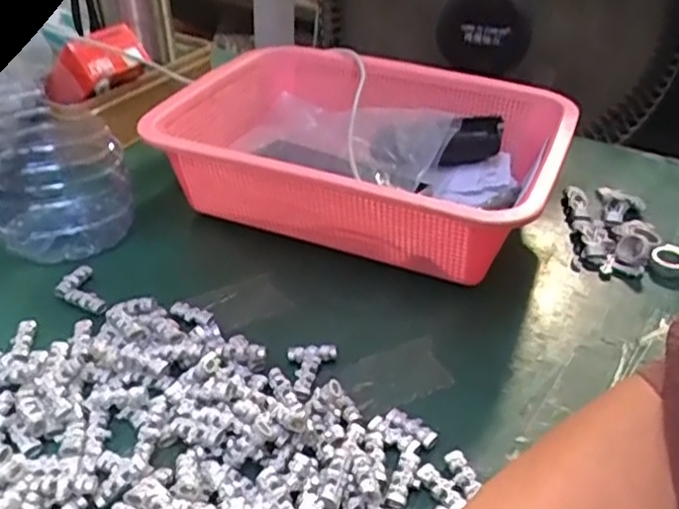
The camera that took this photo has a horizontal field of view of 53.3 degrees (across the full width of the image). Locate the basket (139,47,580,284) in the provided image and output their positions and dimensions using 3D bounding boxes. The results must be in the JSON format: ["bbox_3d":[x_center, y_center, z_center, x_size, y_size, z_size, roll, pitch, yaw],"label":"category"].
[{"bbox_3d":[0.018,-0.079,0.547,0.277,0.093,0.213,17,38,20],"label":"basket"}]

